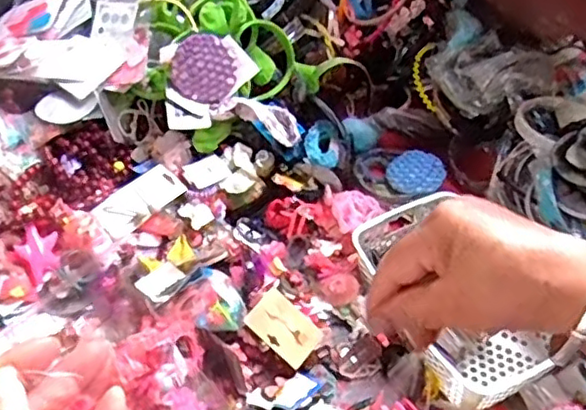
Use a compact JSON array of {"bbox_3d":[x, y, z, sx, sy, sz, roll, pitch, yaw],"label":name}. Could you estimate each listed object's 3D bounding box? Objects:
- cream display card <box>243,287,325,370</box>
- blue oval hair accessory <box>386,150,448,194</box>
[{"bbox_3d":[-0.011,0.162,0.830,0.096,0.007,0.062,44,75,-2],"label":"cream display card"},{"bbox_3d":[0.212,-0.054,1.079,0.097,0.023,0.092,17,50,10],"label":"blue oval hair accessory"}]

